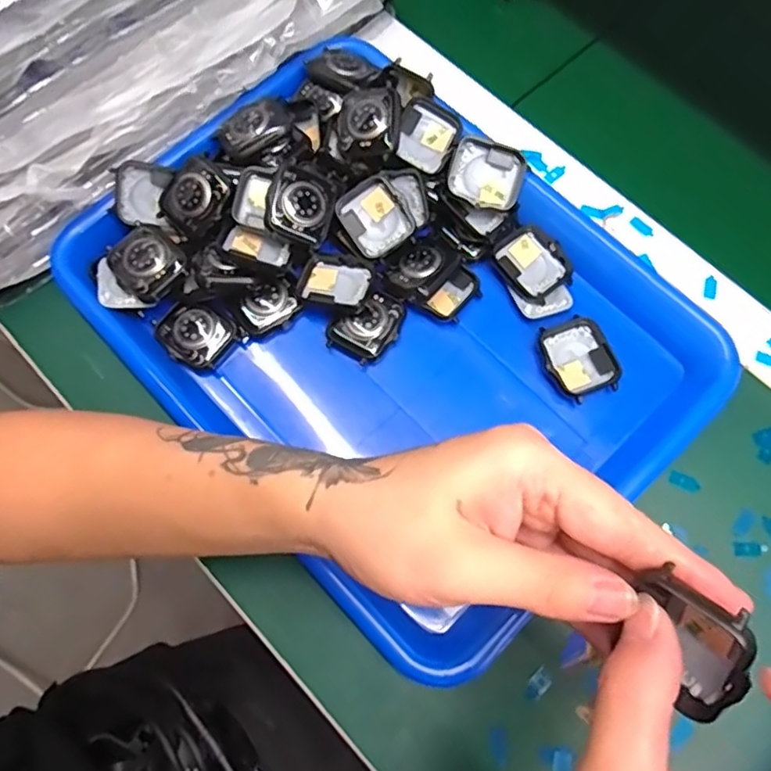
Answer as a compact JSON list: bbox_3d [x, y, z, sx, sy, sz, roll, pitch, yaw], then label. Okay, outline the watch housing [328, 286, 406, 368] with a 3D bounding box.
[{"bbox_3d":[-0.009,-0.036,0.349,0.032,0.014,0.043,40,77,13],"label":"watch housing"}]

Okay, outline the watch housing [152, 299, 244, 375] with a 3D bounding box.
[{"bbox_3d":[-0.110,-0.030,0.354,0.044,0.014,0.037,34,75,12],"label":"watch housing"}]

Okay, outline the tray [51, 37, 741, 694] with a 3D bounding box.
[{"bbox_3d":[0.000,-0.041,0.344,0.255,0.048,0.332,-43,76,-12],"label":"tray"}]

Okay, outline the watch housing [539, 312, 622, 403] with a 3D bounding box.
[{"bbox_3d":[0.110,-0.015,0.346,0.038,0.008,0.046,-23,72,-6],"label":"watch housing"}]

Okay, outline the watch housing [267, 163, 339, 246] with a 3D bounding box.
[{"bbox_3d":[-0.049,-0.106,0.348,0.037,0.016,0.043,15,83,-24],"label":"watch housing"}]

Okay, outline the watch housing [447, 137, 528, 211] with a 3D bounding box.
[{"bbox_3d":[0.061,-0.125,0.359,0.043,0.010,0.037,16,95,-3],"label":"watch housing"}]

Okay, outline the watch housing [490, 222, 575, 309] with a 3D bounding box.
[{"bbox_3d":[0.089,-0.073,0.362,0.037,0.007,0.046,-31,74,-9],"label":"watch housing"}]

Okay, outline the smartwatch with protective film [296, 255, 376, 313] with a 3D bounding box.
[{"bbox_3d":[-0.029,-0.061,0.353,0.041,0.008,0.030,16,72,6],"label":"smartwatch with protective film"}]

